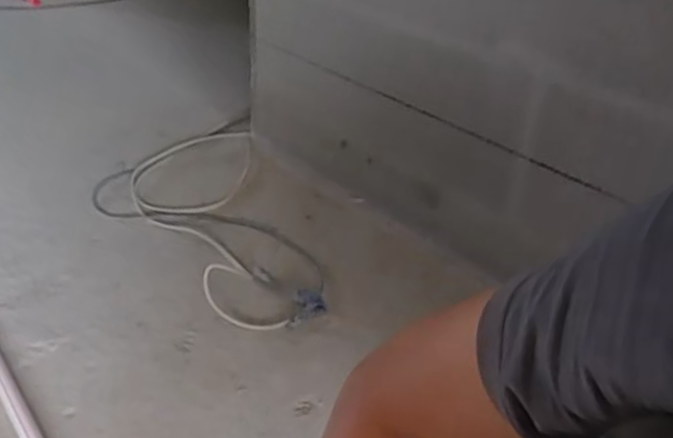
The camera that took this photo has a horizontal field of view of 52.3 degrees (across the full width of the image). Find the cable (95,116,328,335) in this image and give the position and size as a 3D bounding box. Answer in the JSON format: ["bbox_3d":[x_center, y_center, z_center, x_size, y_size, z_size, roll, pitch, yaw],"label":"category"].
[{"bbox_3d":[-0.226,-0.029,1.112,0.306,0.055,0.633,-8,35,-18],"label":"cable"}]

